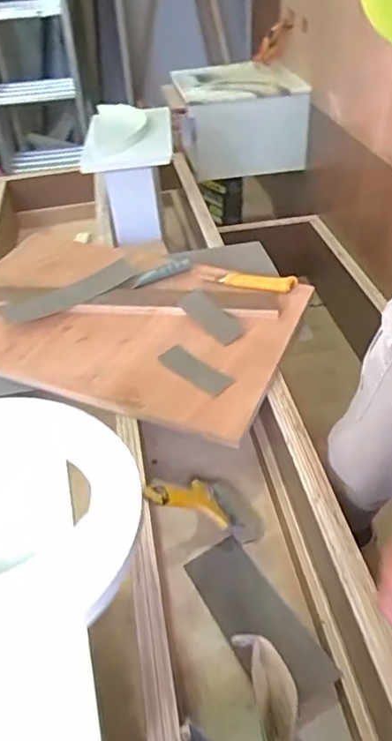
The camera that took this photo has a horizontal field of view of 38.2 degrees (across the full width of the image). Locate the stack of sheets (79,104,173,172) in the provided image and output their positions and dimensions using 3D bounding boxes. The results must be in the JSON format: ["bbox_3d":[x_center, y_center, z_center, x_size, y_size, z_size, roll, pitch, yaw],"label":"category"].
[{"bbox_3d":[-0.159,-0.556,1.339,0.201,0.050,0.327,-5,40,-1],"label":"stack of sheets"}]

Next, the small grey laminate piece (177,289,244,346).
[{"bbox_3d":[0.027,-0.098,1.027,0.059,0.005,0.143,-33,57,-24],"label":"small grey laminate piece"}]

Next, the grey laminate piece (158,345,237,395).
[{"bbox_3d":[-0.003,-0.001,0.933,0.048,0.005,0.139,-34,48,-31],"label":"grey laminate piece"}]

